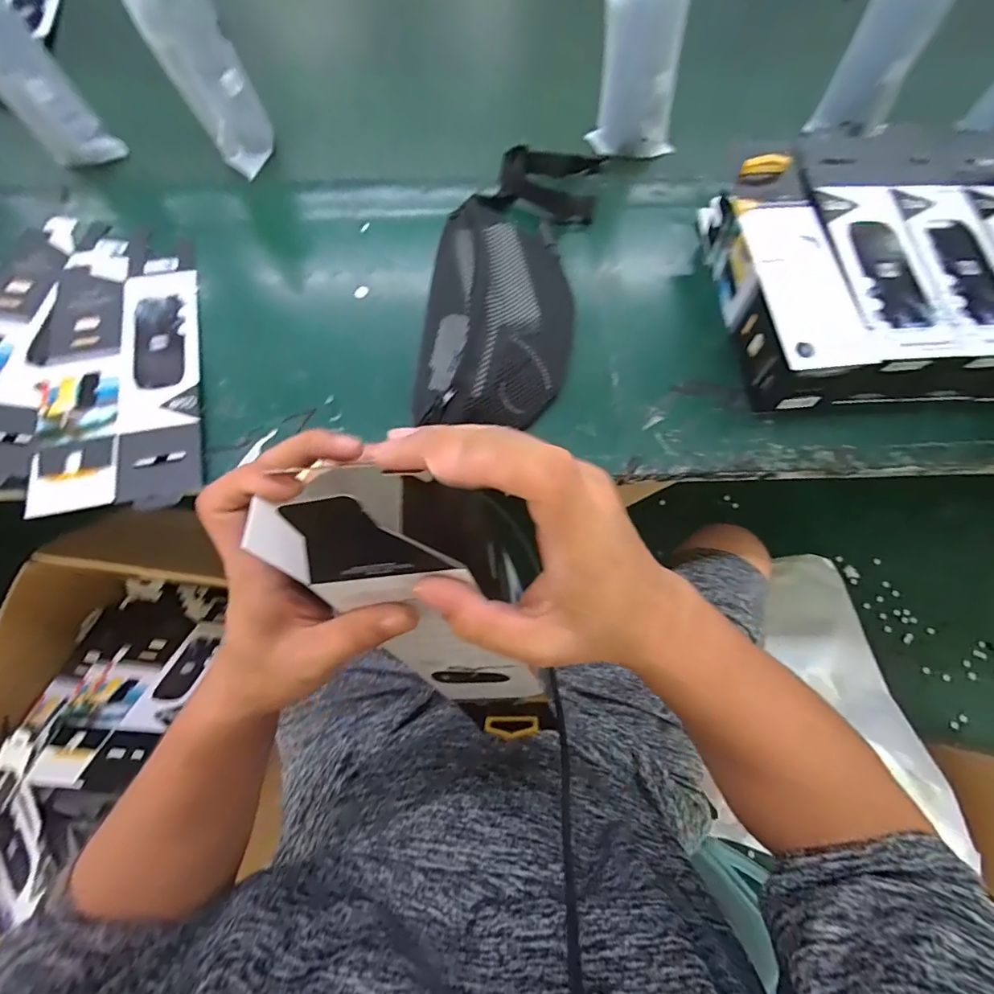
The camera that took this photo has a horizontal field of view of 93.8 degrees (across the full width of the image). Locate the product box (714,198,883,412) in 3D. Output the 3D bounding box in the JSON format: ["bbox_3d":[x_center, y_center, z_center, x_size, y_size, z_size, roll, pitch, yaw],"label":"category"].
[{"bbox_3d":[0.279,-0.194,0.467,0.081,0.080,0.215,-4,68,-3],"label":"product box"}]

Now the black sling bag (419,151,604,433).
[{"bbox_3d":[0.015,-0.251,0.490,0.155,0.076,0.430,10,68,3],"label":"black sling bag"}]

